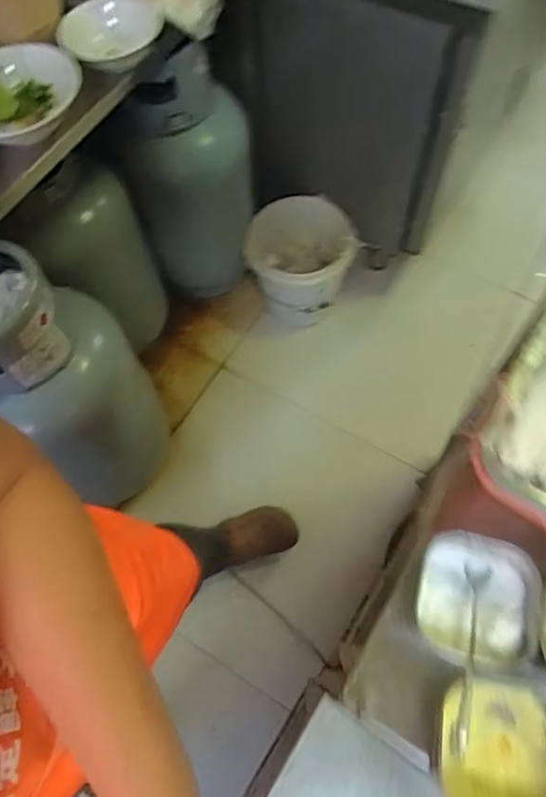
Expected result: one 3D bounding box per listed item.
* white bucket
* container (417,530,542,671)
[{"bbox_3d":[0.068,-0.340,1.477,0.263,0.285,0.240,-1,65,2],"label":"white bucket"},{"bbox_3d":[0.182,0.184,0.509,0.103,0.051,0.106,12,66,9],"label":"container"}]

